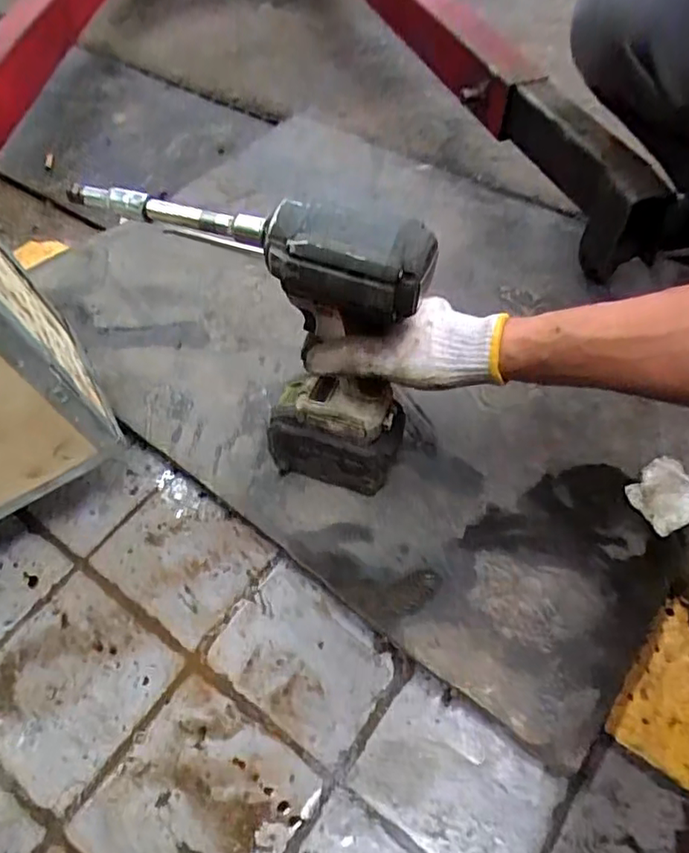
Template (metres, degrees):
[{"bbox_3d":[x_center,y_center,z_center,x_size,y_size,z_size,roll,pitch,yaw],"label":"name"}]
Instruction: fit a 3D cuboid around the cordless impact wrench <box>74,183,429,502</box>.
[{"bbox_3d":[-0.072,-0.087,0.520,0.277,0.266,0.097,29,62,19],"label":"cordless impact wrench"}]

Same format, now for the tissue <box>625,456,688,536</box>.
[{"bbox_3d":[0.327,0.066,0.587,0.076,0.012,0.072,-24,59,-14],"label":"tissue"}]

